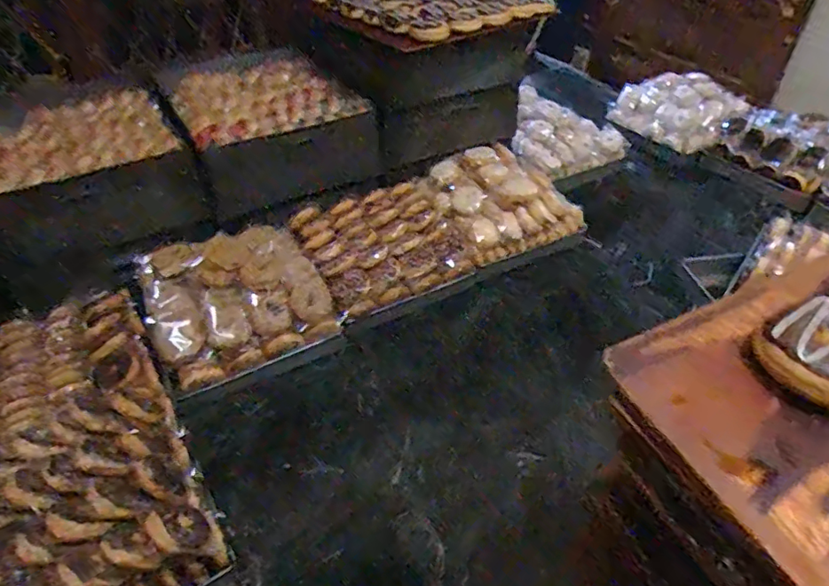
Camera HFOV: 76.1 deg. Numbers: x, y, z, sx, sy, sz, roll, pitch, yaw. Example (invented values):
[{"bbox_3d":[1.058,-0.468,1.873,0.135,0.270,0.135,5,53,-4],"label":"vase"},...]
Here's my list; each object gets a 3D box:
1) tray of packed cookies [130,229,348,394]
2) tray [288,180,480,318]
[{"bbox_3d":[-0.439,0.000,1.286,0.394,0.153,0.381,-23,46,-23],"label":"tray of packed cookies"},{"bbox_3d":[-0.093,-0.139,1.450,0.403,0.095,0.377,-22,46,-22],"label":"tray"}]

